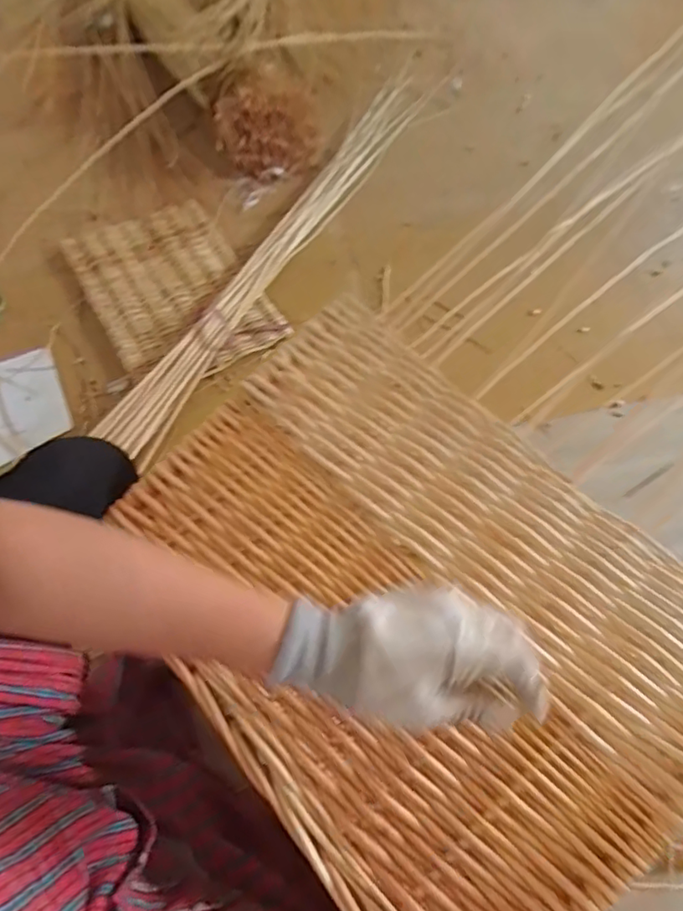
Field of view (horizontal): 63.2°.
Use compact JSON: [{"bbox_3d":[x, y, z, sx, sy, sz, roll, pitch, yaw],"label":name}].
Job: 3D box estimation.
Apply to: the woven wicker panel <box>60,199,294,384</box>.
[{"bbox_3d":[-0.359,-0.355,1.186,0.324,0.030,0.502,-28,74,-18],"label":"woven wicker panel"}]

